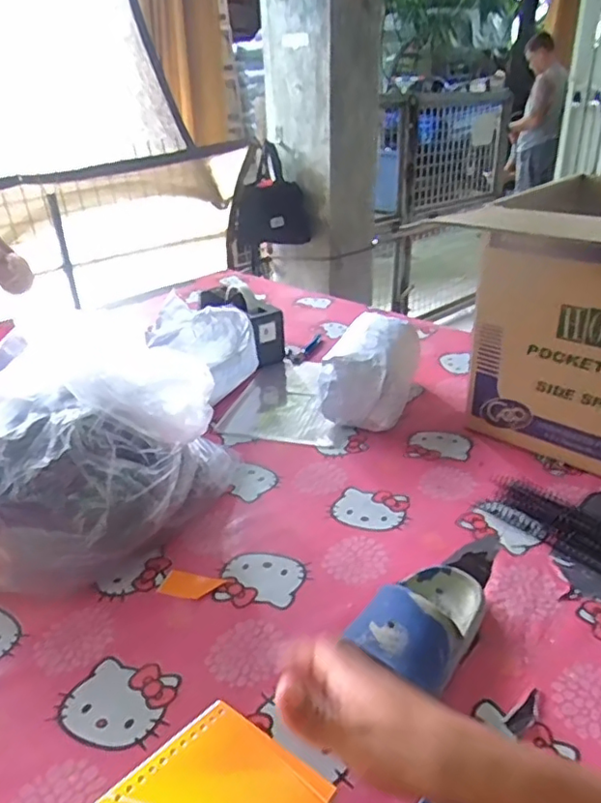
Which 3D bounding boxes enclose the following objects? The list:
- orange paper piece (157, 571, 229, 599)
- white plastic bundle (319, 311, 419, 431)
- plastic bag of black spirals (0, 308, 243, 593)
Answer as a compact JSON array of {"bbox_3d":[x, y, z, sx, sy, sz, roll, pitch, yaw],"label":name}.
[{"bbox_3d":[-0.103,0.174,0.565,0.059,0.004,0.030,6,29,11],"label":"orange paper piece"},{"bbox_3d":[0.105,-0.046,0.859,0.115,0.108,0.188,11,31,19],"label":"white plastic bundle"},{"bbox_3d":[-0.233,0.047,0.613,0.255,0.186,0.256,7,30,14],"label":"plastic bag of black spirals"}]

